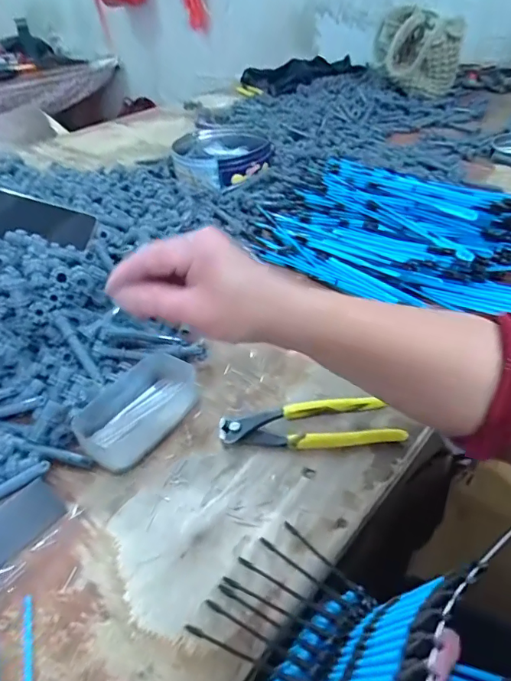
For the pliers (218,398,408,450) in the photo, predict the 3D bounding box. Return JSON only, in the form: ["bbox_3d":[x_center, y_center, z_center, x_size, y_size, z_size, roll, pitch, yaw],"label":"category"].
[{"bbox_3d":[0.048,0.078,0.422,0.159,0.015,0.049,-5,40,-1],"label":"pliers"}]

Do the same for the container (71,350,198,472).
[{"bbox_3d":[-0.111,0.061,0.449,0.076,0.026,0.134,20,46,26],"label":"container"}]

